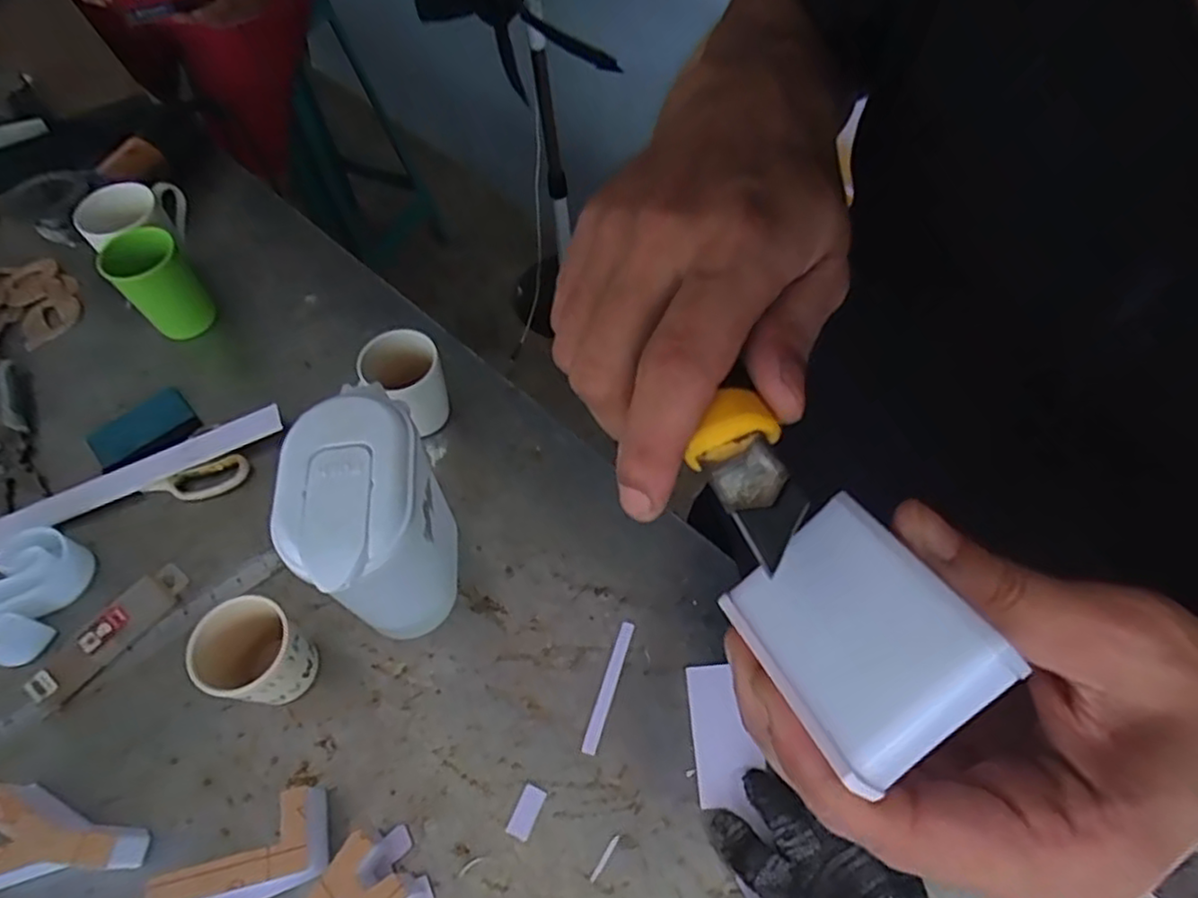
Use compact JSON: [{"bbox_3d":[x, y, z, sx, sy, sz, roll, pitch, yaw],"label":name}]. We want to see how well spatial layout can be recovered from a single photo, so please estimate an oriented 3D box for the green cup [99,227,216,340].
[{"bbox_3d":[-0.466,-0.172,0.735,0.070,0.104,0.066,-1,59,2],"label":"green cup"}]

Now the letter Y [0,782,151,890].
[{"bbox_3d":[-0.393,0.290,0.502,0.116,0.049,0.068,6,60,6],"label":"letter Y"}]

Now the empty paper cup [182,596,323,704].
[{"bbox_3d":[-0.268,0.169,0.546,0.068,0.085,0.066,-1,59,2],"label":"empty paper cup"}]

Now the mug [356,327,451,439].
[{"bbox_3d":[-0.183,-0.062,0.672,0.068,0.091,0.067,-1,59,2],"label":"mug"}]

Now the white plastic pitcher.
[{"bbox_3d":[-0.173,0.063,0.548,0.095,0.188,0.159,-7,59,-2],"label":"white plastic pitcher"}]

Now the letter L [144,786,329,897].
[{"bbox_3d":[-0.251,0.293,0.496,0.121,0.046,0.057,-20,61,-9],"label":"letter L"}]

